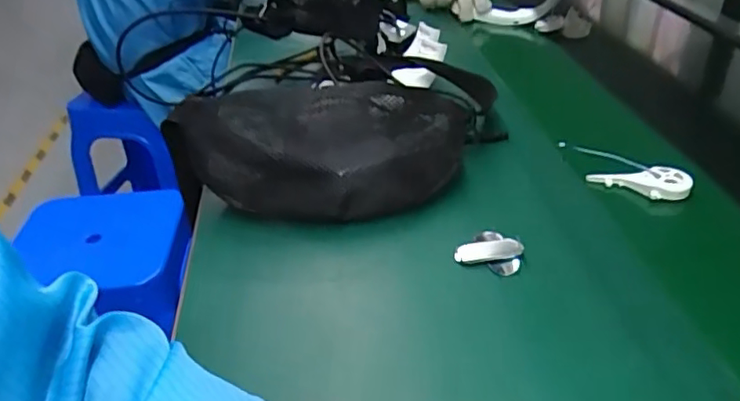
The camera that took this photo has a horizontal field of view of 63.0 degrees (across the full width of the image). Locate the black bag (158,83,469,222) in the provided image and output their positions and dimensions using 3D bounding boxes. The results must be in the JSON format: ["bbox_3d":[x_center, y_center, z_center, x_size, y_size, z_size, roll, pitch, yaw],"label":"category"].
[{"bbox_3d":[-0.048,-0.058,0.632,0.293,0.099,0.178,2,34,7],"label":"black bag"}]

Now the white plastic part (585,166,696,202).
[{"bbox_3d":[0.274,-0.017,0.612,0.091,0.019,0.041,-2,34,2],"label":"white plastic part"}]

